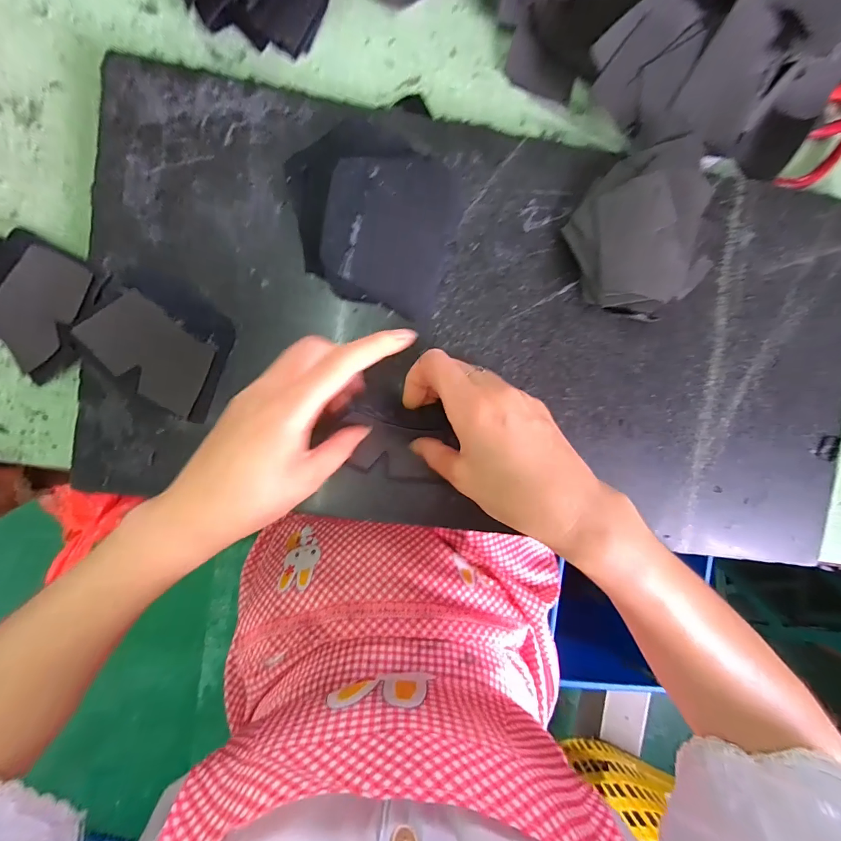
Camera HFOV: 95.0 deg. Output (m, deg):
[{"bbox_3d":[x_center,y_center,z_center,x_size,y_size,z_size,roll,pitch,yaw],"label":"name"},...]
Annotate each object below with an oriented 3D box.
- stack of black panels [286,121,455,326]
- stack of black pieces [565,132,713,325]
[{"bbox_3d":[-0.034,-0.141,0.264,0.109,0.029,0.116,12,94,-3],"label":"stack of black panels"},{"bbox_3d":[0.161,-0.136,0.281,0.103,0.022,0.114,-15,95,-1],"label":"stack of black pieces"}]

